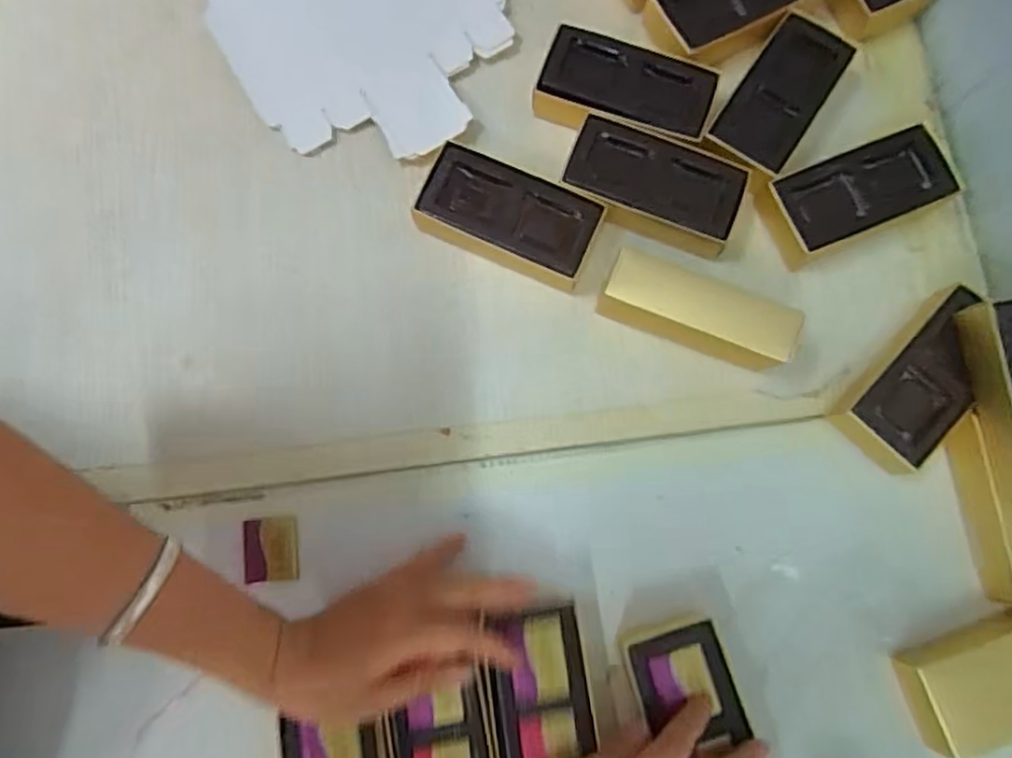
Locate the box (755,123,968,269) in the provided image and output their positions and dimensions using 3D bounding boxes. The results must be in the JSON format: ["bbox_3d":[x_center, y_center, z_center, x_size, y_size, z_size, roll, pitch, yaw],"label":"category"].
[{"bbox_3d":[0.228,-0.119,0.449,0.119,0.034,0.052,-22,80,-4],"label":"box"}]

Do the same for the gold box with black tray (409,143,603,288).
[{"bbox_3d":[0.001,-0.106,0.450,0.114,0.032,0.055,24,80,5],"label":"gold box with black tray"}]

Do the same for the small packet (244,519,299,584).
[{"bbox_3d":[-0.144,0.105,0.423,0.032,0.004,0.037,-5,79,0],"label":"small packet"}]

